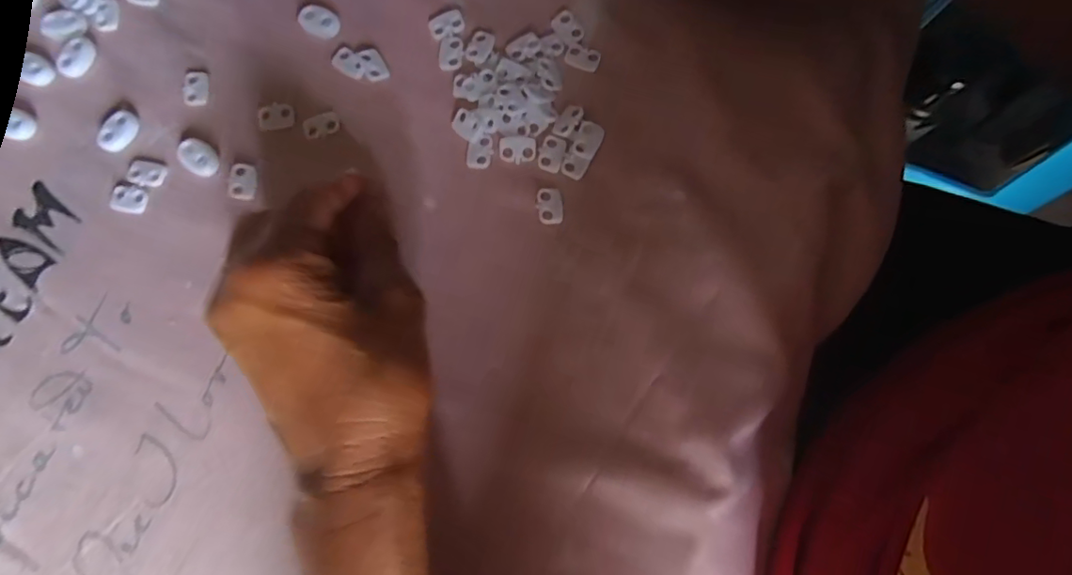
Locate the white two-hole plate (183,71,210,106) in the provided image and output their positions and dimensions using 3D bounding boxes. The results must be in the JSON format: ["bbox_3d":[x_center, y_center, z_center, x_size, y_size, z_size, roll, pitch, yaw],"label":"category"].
[{"bbox_3d":[-0.180,-0.106,0.292,0.013,0.004,0.020,-7,79,0],"label":"white two-hole plate"}]

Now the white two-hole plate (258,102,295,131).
[{"bbox_3d":[-0.135,-0.090,0.287,0.019,0.004,0.014,-8,79,-1],"label":"white two-hole plate"}]

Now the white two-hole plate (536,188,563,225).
[{"bbox_3d":[0.007,-0.041,0.275,0.012,0.004,0.019,-7,79,0],"label":"white two-hole plate"}]

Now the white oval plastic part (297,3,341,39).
[{"bbox_3d":[-0.117,-0.143,0.297,0.023,0.006,0.014,25,81,5],"label":"white oval plastic part"}]

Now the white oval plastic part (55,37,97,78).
[{"bbox_3d":[-0.247,-0.124,0.298,0.015,0.005,0.023,22,81,5],"label":"white oval plastic part"}]

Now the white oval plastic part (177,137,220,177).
[{"bbox_3d":[-0.172,-0.067,0.282,0.023,0.005,0.016,32,82,6],"label":"white oval plastic part"}]

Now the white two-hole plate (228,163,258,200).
[{"bbox_3d":[-0.149,-0.054,0.281,0.015,0.004,0.019,8,80,2],"label":"white two-hole plate"}]

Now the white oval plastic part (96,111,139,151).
[{"bbox_3d":[-0.215,-0.080,0.286,0.013,0.006,0.022,29,81,6],"label":"white oval plastic part"}]

